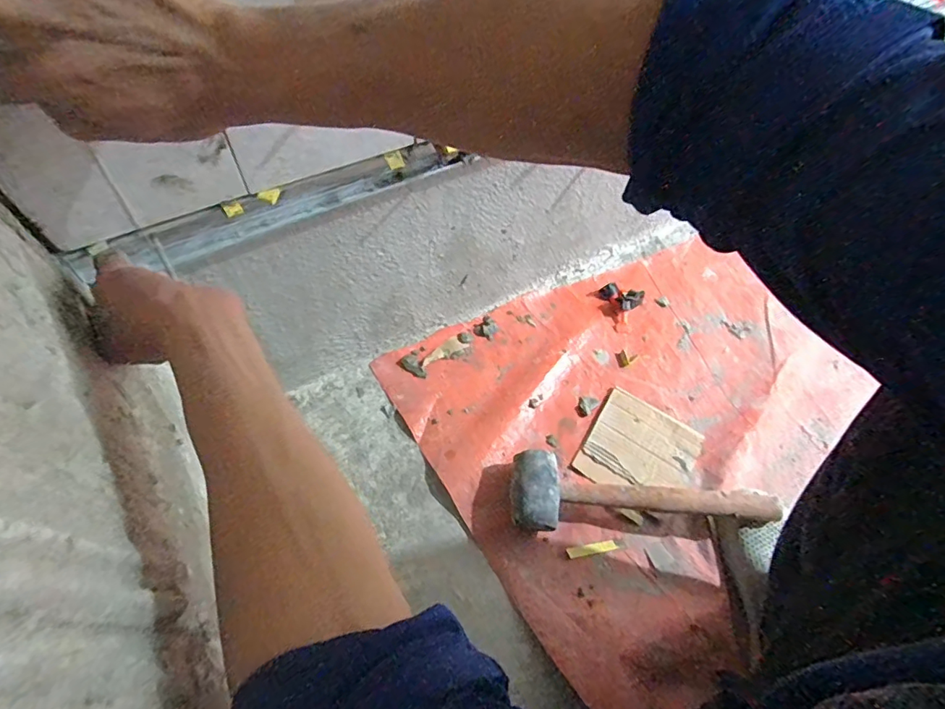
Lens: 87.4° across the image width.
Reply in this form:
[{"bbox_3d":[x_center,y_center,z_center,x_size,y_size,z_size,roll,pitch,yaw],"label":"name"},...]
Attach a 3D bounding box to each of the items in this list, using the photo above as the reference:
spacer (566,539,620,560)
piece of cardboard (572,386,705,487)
[{"bbox_3d":[0.159,0.257,0.655,0.068,0.004,0.013,-8,62,-9],"label":"spacer"},{"bbox_3d":[0.248,0.140,0.726,0.151,0.009,0.153,30,63,12],"label":"piece of cardboard"}]

